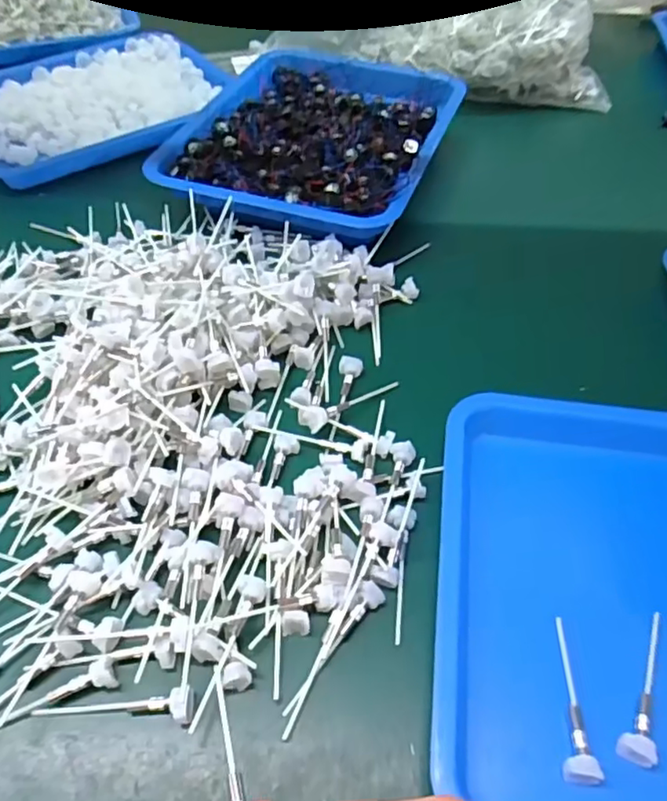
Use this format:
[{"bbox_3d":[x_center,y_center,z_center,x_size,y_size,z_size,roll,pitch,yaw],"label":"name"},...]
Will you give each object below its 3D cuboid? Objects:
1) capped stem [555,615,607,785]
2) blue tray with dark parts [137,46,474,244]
[{"bbox_3d":[0.128,0.161,0.343,0.017,0.019,0.088,2,51,1],"label":"capped stem"},{"bbox_3d":[-0.020,-0.276,0.663,0.261,0.046,0.319,16,52,12],"label":"blue tray with dark parts"}]

